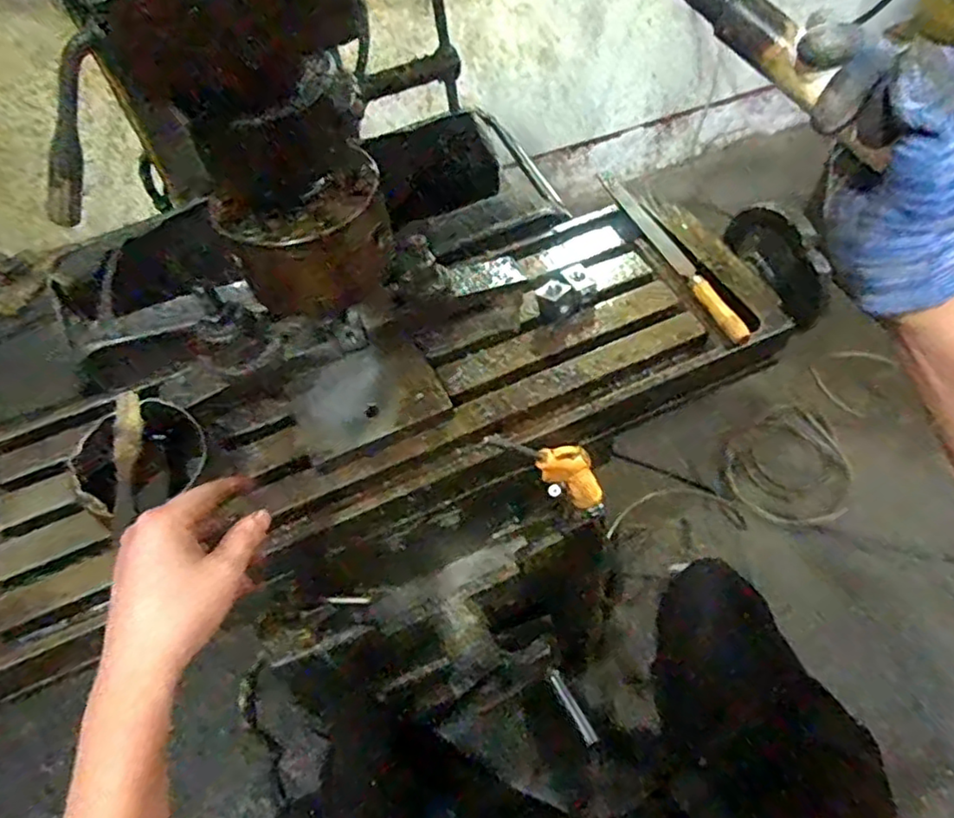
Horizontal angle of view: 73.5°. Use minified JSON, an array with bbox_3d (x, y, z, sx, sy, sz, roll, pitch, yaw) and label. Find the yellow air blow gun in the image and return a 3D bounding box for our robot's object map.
[{"bbox_3d":[0.083,0.059,0.589,0.051,0.203,0.020,-30,53,16],"label":"yellow air blow gun"}]

